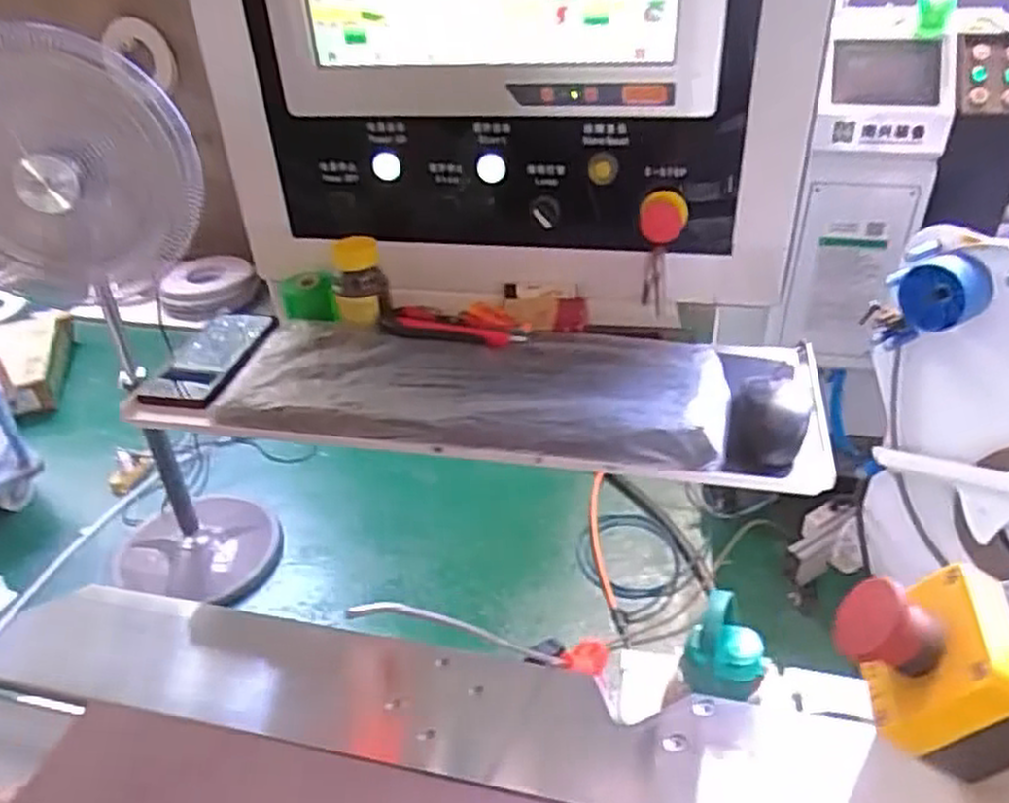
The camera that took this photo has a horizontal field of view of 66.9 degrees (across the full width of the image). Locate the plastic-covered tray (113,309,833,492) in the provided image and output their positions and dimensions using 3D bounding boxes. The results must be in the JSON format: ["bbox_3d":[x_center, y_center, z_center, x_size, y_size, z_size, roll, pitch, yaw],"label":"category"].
[{"bbox_3d":[-0.042,-0.015,0.727,0.645,0.044,0.209,4,36,10],"label":"plastic-covered tray"}]

